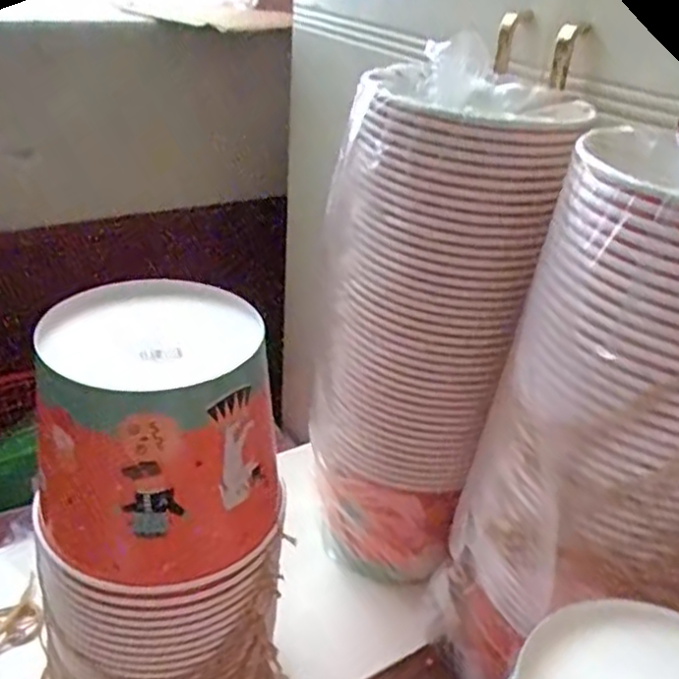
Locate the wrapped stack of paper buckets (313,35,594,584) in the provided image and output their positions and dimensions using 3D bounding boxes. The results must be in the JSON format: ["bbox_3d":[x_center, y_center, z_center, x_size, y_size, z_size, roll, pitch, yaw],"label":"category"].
[{"bbox_3d":[0.072,-0.003,0.582,0.171,0.408,0.169,8,31,6],"label":"wrapped stack of paper buckets"}]

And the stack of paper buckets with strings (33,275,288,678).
[{"bbox_3d":[-0.125,0.141,0.451,0.163,0.302,0.150,-14,35,-28],"label":"stack of paper buckets with strings"}]

